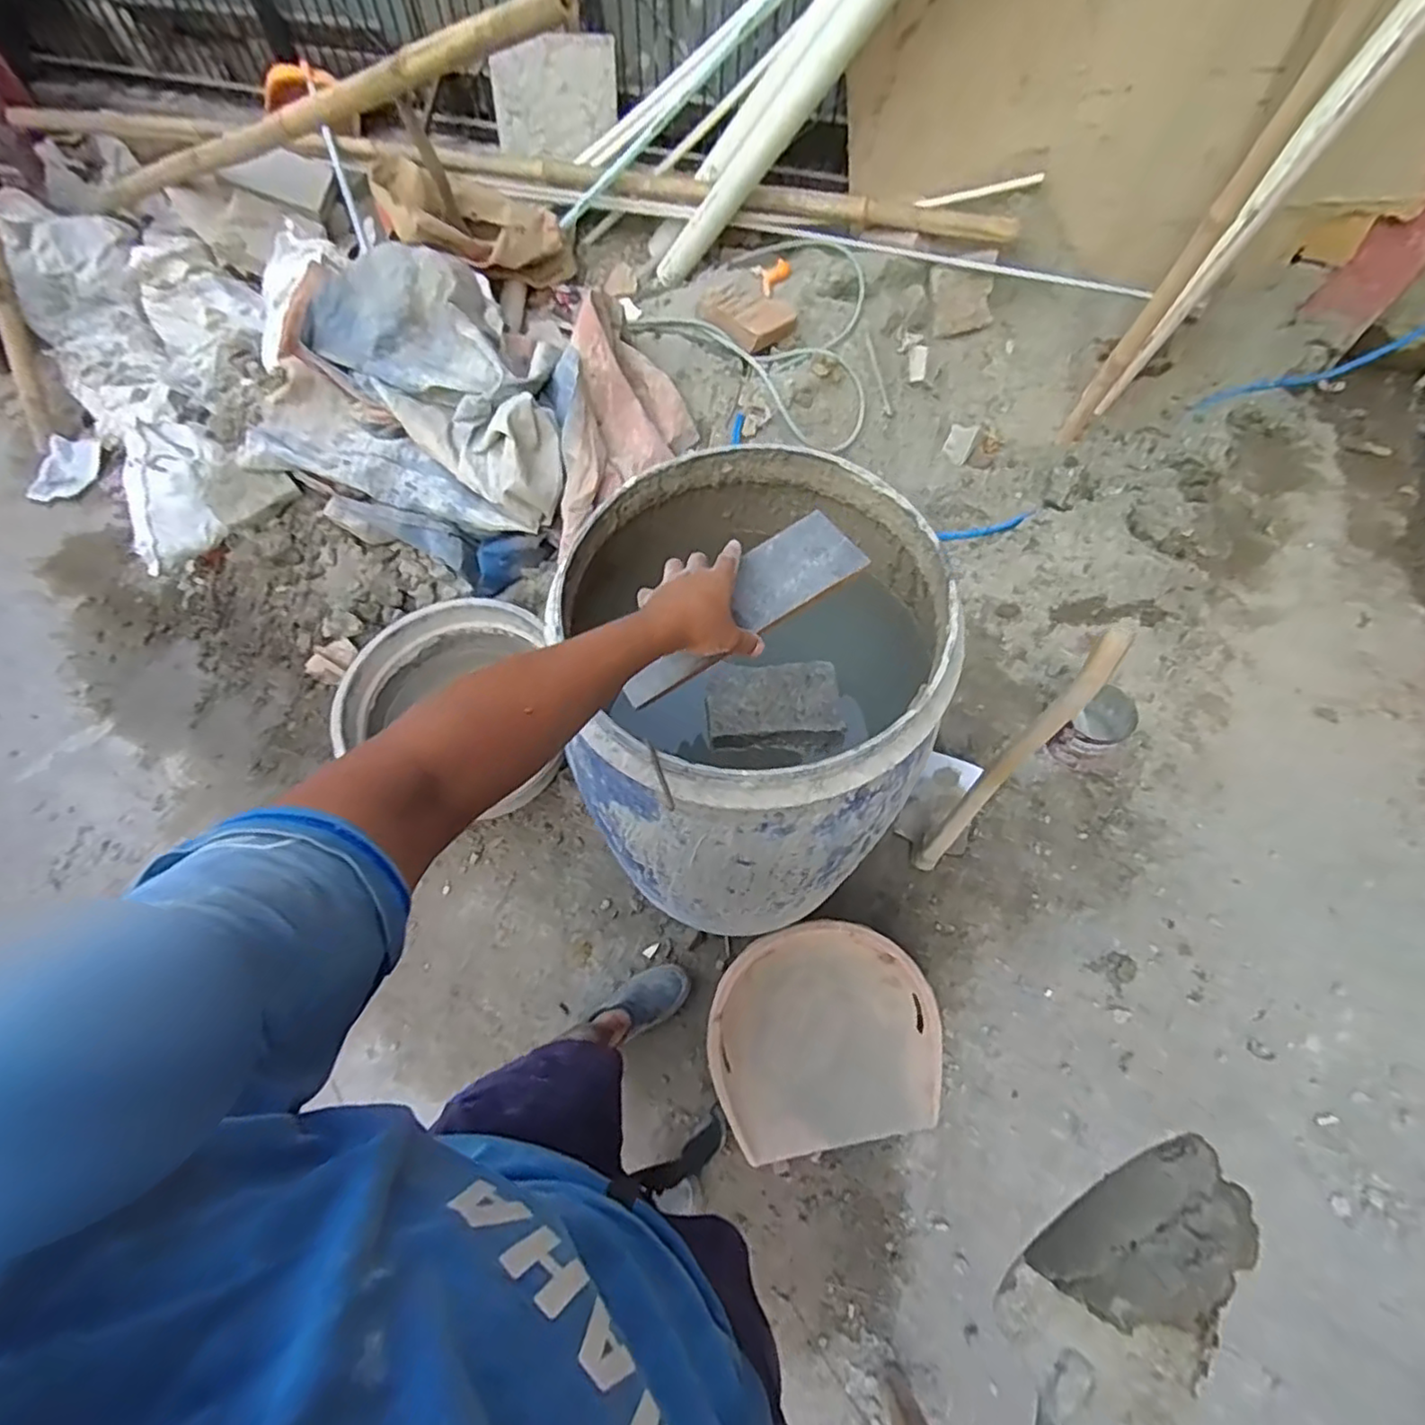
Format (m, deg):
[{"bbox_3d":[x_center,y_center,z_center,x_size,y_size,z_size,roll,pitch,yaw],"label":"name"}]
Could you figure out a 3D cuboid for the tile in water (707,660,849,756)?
[{"bbox_3d":[0.072,-0.009,0.789,0.155,0.041,0.098,-3,63,-3],"label":"tile in water"}]

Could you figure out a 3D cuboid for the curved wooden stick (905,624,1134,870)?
[{"bbox_3d":[0.505,0.116,1.177,0.134,0.753,0.052,-38,70,-18],"label":"curved wooden stick"}]

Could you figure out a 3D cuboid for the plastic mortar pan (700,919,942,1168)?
[{"bbox_3d":[0.218,0.631,1.282,0.443,0.106,0.416,-9,77,-4],"label":"plastic mortar pan"}]

